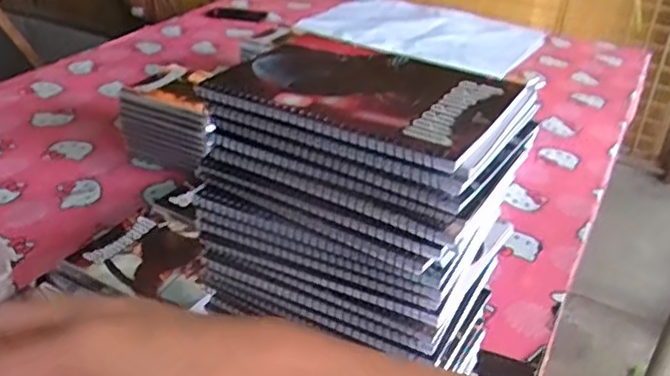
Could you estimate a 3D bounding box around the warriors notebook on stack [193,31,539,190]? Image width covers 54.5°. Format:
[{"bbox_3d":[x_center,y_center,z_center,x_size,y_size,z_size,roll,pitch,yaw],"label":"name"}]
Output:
[{"bbox_3d":[0.022,-0.070,0.466,0.199,0.013,0.151,19,35,23],"label":"warriors notebook on stack"}]

